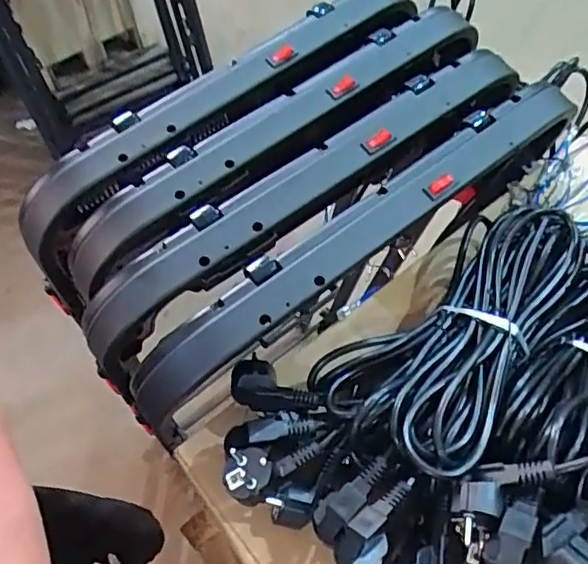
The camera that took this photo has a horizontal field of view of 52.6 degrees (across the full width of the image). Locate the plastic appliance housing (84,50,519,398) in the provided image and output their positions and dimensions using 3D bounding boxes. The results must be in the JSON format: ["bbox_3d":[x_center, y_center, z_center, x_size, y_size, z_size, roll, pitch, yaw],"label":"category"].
[{"bbox_3d":[0.016,-0.081,0.518,0.442,0.072,0.084,-35,61,-18],"label":"plastic appliance housing"}]

